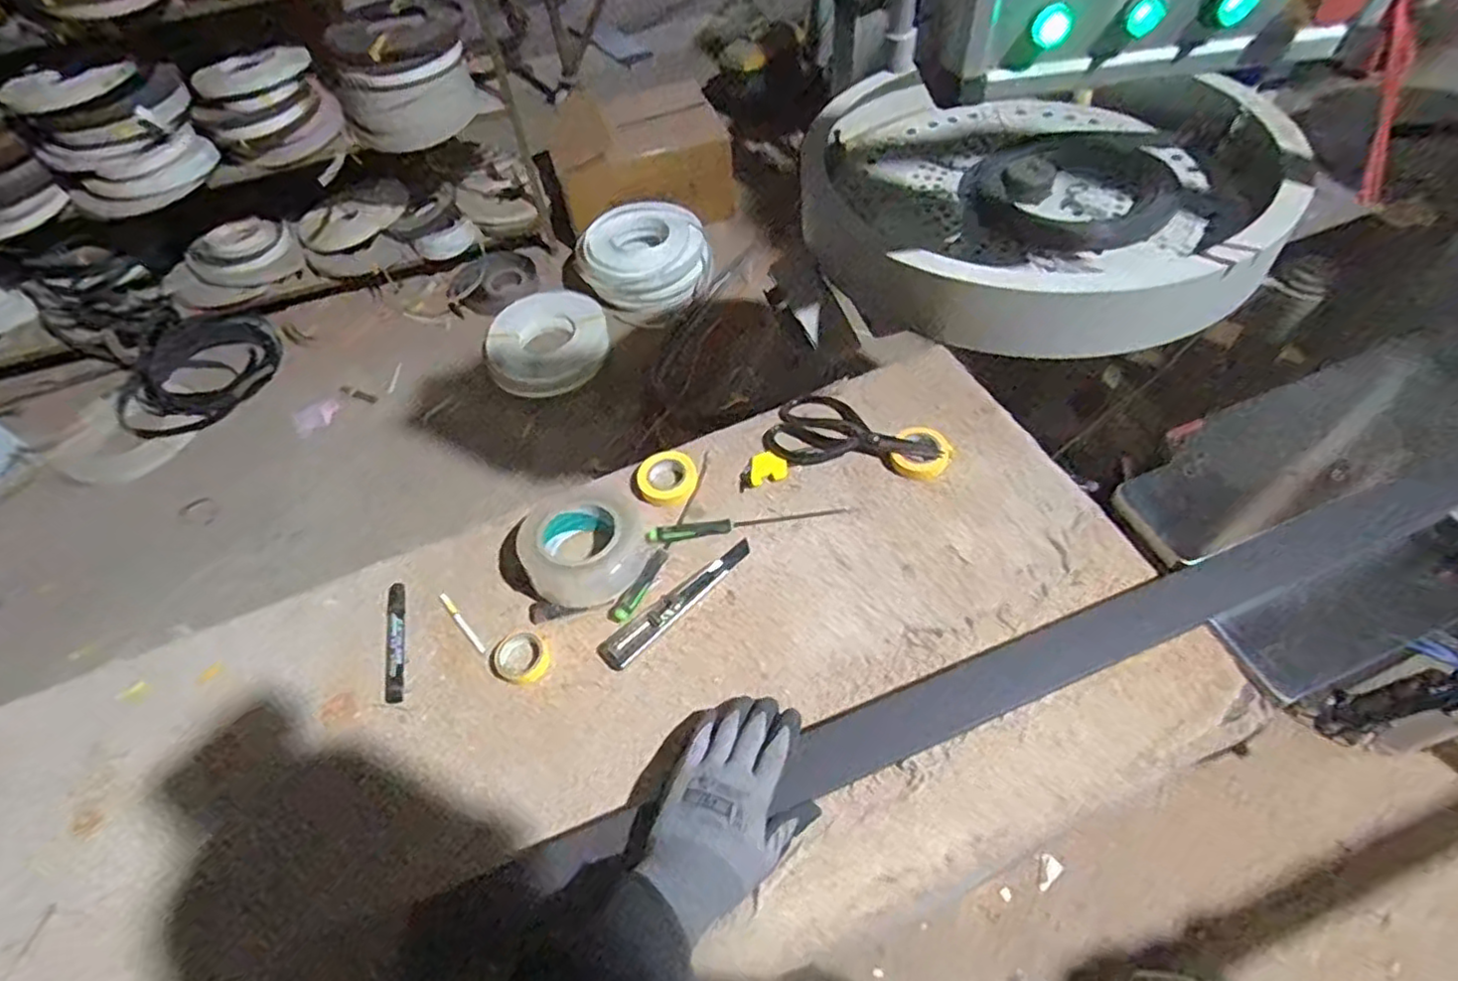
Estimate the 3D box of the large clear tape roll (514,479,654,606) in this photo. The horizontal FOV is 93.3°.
[{"bbox_3d":[-0.152,0.049,0.718,0.127,0.049,0.130,-2,55,3],"label":"large clear tape roll"}]

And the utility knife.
[{"bbox_3d":[-0.053,0.111,0.704,0.185,0.009,0.034,-40,61,-21],"label":"utility knife"}]

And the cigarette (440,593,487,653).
[{"bbox_3d":[-0.275,0.136,0.710,0.008,0.005,0.085,-38,60,-20],"label":"cigarette"}]

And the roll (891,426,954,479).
[{"bbox_3d":[0.220,-0.046,0.779,0.063,0.014,0.076,28,62,22],"label":"roll"}]

